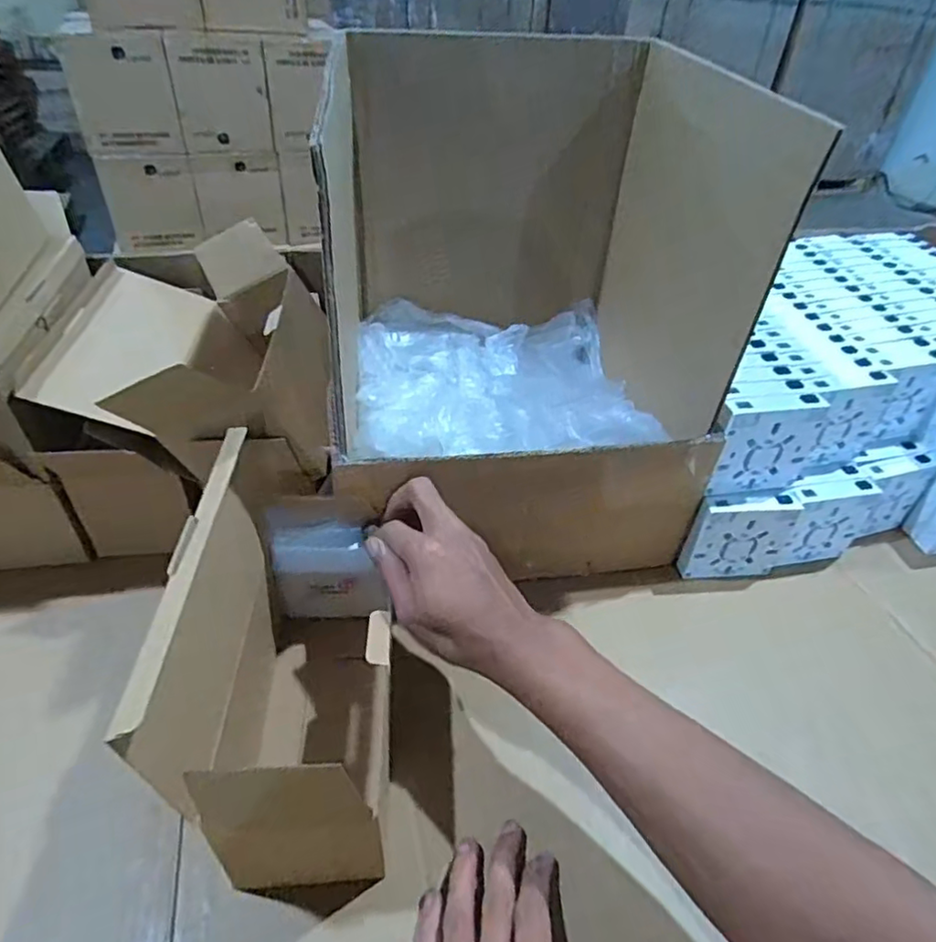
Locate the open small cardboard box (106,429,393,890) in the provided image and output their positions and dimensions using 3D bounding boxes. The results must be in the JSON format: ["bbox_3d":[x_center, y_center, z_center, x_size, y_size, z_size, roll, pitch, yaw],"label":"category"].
[{"bbox_3d":[-0.106,0.111,0.394,0.113,0.183,0.231,0,41,-6],"label":"open small cardboard box"}]

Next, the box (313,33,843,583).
[{"bbox_3d":[0.043,-0.146,0.548,0.296,0.352,0.331,-1,41,-7],"label":"box"}]

